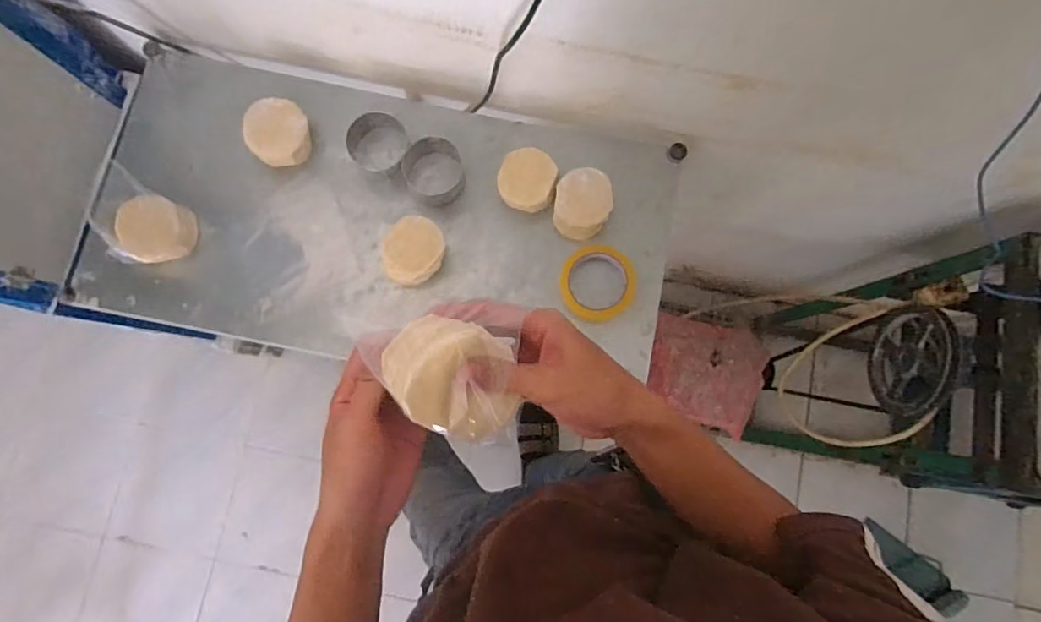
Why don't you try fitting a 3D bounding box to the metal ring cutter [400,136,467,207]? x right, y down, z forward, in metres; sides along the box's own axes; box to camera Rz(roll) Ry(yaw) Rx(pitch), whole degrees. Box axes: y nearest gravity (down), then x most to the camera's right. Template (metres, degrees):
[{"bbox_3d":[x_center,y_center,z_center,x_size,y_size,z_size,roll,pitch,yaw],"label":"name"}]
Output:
[{"bbox_3d":[-0.121,-0.191,0.721,0.084,0.054,0.077,5,82,0],"label":"metal ring cutter"}]

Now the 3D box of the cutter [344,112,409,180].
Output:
[{"bbox_3d":[-0.198,-0.226,0.726,0.079,0.053,0.079,0,82,-1],"label":"cutter"}]

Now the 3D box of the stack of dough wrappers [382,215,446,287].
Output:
[{"bbox_3d":[-0.143,-0.079,0.707,0.079,0.050,0.089,33,82,4],"label":"stack of dough wrappers"}]

